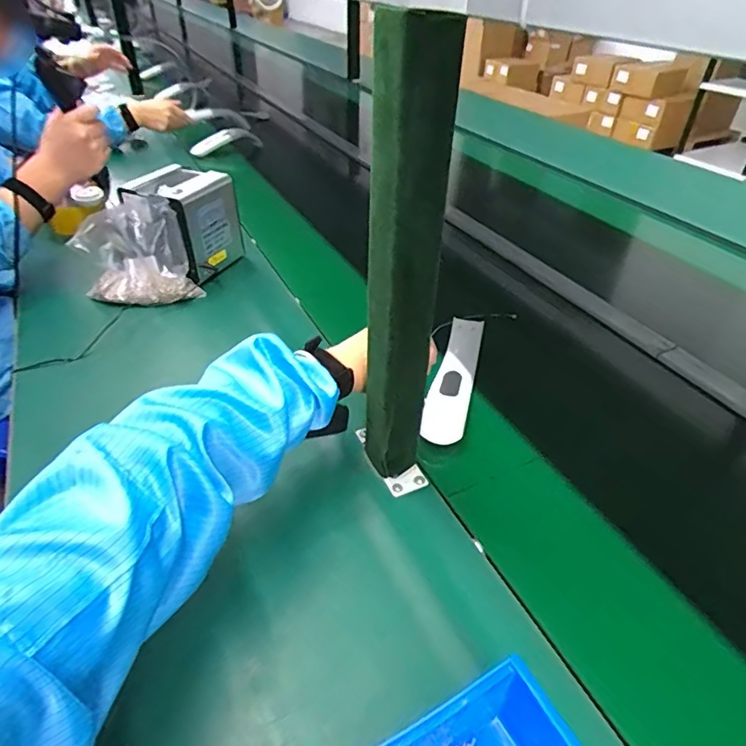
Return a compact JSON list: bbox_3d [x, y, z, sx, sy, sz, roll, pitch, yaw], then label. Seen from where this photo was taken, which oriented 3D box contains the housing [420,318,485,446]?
[{"bbox_3d":[0.100,0.010,0.630,0.049,0.032,0.195,12,48,13],"label":"housing"}]

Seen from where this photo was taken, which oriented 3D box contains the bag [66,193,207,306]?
[{"bbox_3d":[-0.365,-0.179,0.778,0.137,0.126,0.128,-31,49,-32],"label":"bag"}]

